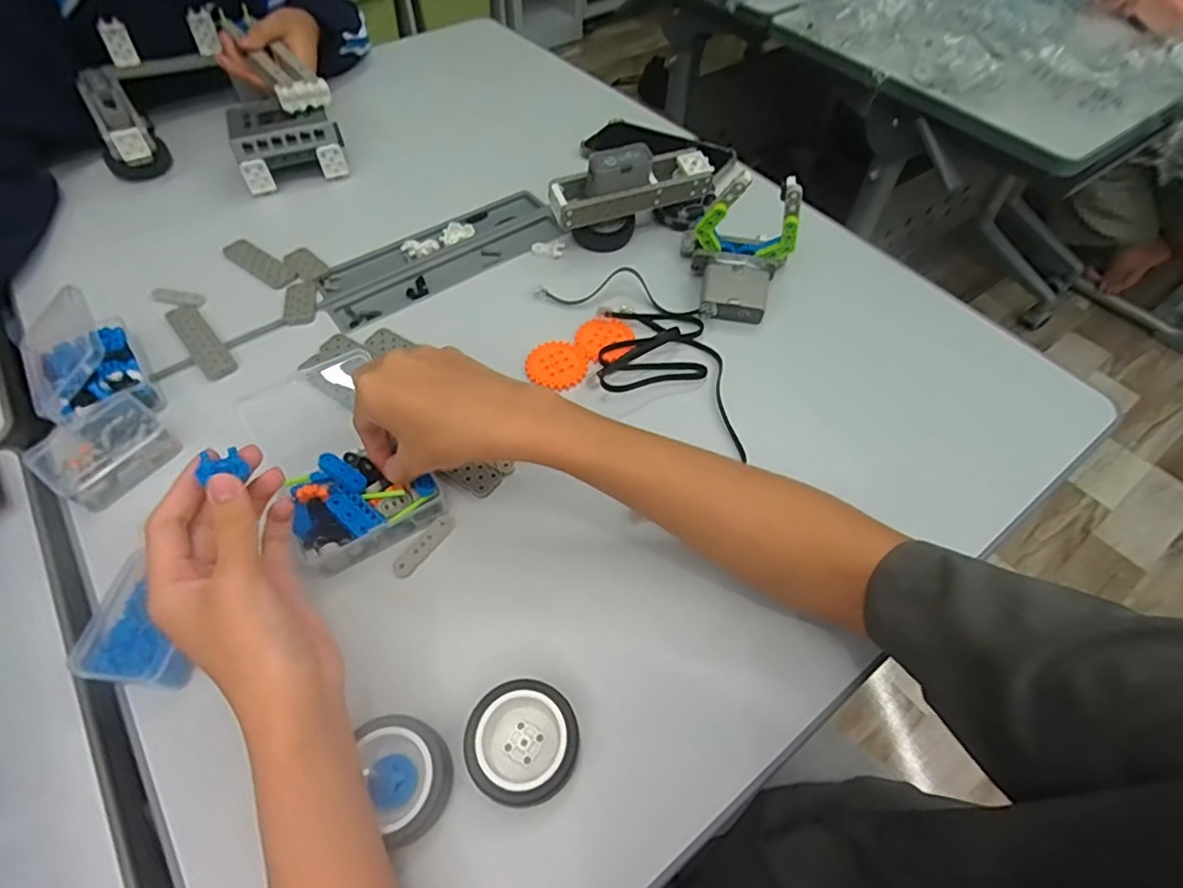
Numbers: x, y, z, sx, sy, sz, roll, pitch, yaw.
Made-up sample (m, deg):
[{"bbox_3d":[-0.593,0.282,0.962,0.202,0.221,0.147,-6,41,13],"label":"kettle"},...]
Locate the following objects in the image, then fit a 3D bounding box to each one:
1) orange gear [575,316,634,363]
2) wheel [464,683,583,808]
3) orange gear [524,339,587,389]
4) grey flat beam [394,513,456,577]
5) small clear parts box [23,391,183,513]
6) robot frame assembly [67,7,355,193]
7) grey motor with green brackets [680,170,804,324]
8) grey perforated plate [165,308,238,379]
[{"bbox_3d":[0.012,-0.089,0.497,0.048,0.006,0.050,0,55,-1],"label":"orange gear"},{"bbox_3d":[-0.036,0.163,0.319,0.058,0.026,0.057,0,55,-1],"label":"wheel"},{"bbox_3d":[-0.030,-0.066,0.489,0.049,0.004,0.051,0,55,-1],"label":"orange gear"},{"bbox_3d":[-0.112,0.068,0.394,0.013,0.004,0.051,30,60,19],"label":"grey flat beam"},{"bbox_3d":[-0.350,0.002,0.422,0.065,0.028,0.073,30,60,18],"label":"small clear parts box"},{"bbox_3d":[-0.415,-0.366,0.639,0.220,0.096,0.233,-24,59,-16],"label":"robot frame assembly"},{"bbox_3d":[0.127,-0.175,0.506,0.095,0.096,0.103,10,56,6],"label":"grey motor with green brackets"},{"bbox_3d":[-0.330,-0.089,0.493,0.025,0.007,0.101,-36,63,-23],"label":"grey perforated plate"}]

